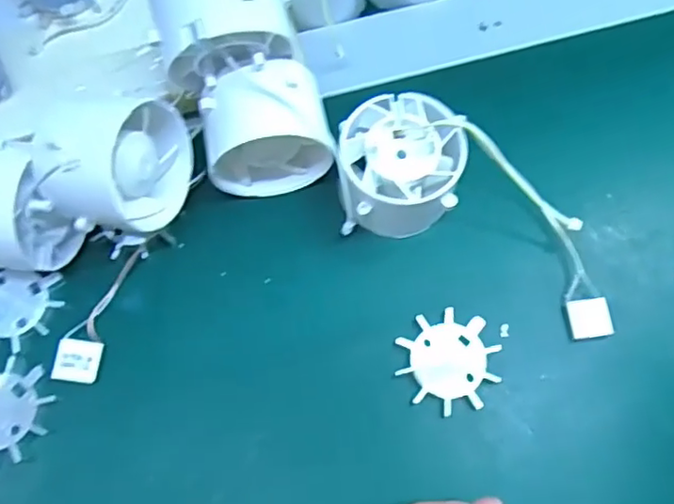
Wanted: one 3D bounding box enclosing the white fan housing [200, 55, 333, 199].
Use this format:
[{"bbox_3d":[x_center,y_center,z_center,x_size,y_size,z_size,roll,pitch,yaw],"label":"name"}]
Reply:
[{"bbox_3d":[-0.029,-0.050,0.249,0.049,0.050,0.035,-8,71,-3],"label":"white fan housing"}]

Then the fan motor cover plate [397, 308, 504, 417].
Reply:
[{"bbox_3d":[0.045,0.043,0.239,0.037,0.004,0.039,-11,71,-4],"label":"fan motor cover plate"}]

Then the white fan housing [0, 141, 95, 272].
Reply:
[{"bbox_3d":[-0.129,-0.015,0.233,0.042,0.044,0.046,19,72,7],"label":"white fan housing"}]

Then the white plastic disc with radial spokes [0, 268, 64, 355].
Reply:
[{"bbox_3d":[-0.135,0.023,0.245,0.037,0.004,0.033,6,71,2],"label":"white plastic disc with radial spokes"}]

